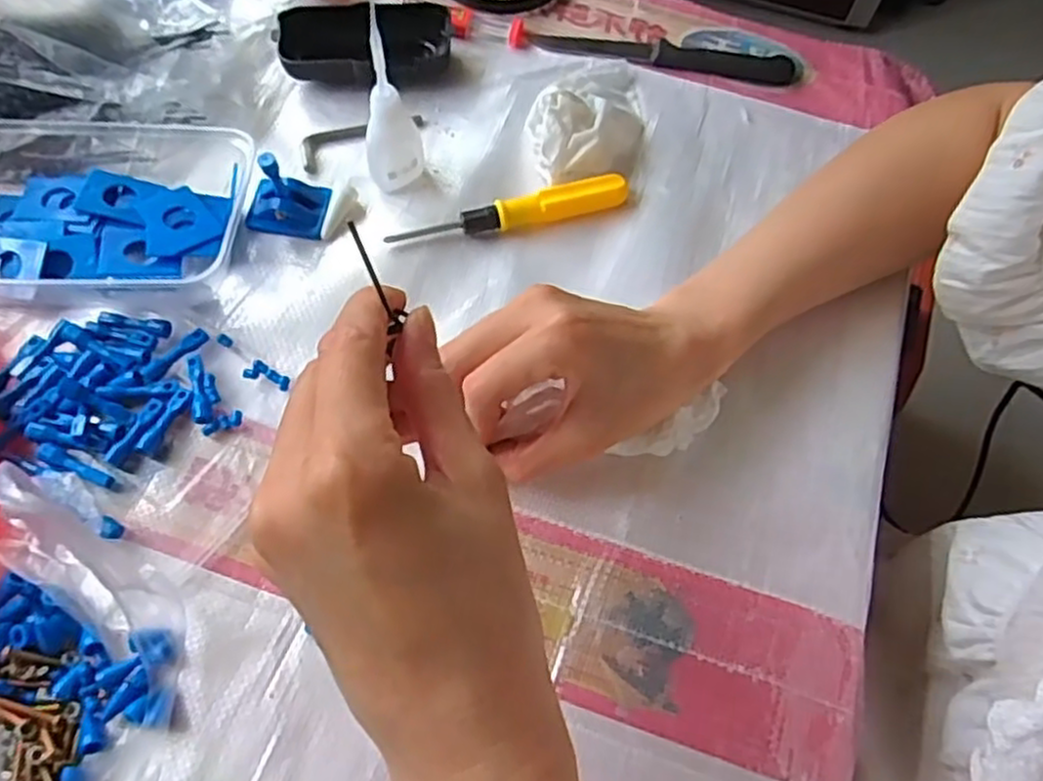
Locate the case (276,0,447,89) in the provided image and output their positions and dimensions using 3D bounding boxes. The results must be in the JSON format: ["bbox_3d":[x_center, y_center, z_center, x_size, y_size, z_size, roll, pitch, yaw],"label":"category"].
[{"bbox_3d":[-0.099,-0.220,0.470,0.104,0.024,0.051,-3,64,-5],"label":"case"}]

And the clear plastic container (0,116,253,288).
[{"bbox_3d":[-0.255,-0.103,0.400,0.203,0.034,0.103,-3,64,-5],"label":"clear plastic container"}]

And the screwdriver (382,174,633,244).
[{"bbox_3d":[-0.006,-0.102,0.426,0.139,0.015,0.018,-16,66,-11],"label":"screwdriver"}]

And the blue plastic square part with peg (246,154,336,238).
[{"bbox_3d":[-0.132,-0.113,0.407,0.043,0.042,0.029,9,63,1],"label":"blue plastic square part with peg"}]

